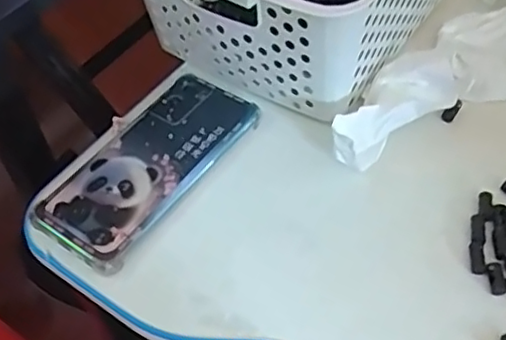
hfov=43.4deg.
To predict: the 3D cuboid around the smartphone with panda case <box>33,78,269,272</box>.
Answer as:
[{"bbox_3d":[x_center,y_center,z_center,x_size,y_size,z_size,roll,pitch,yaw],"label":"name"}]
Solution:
[{"bbox_3d":[-0.070,-0.006,0.442,0.073,0.008,0.165,29,57,24],"label":"smartphone with panda case"}]

